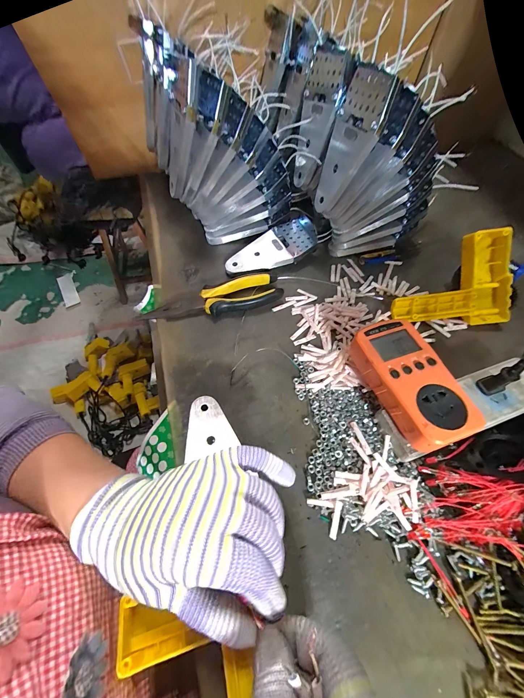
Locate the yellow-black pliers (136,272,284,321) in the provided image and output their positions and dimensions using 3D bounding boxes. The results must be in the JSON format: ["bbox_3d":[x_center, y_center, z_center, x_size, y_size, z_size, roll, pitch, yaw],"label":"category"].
[{"bbox_3d":[-0.066,-0.063,0.358,0.181,0.022,0.043,-14,63,-8],"label":"yellow-black pliers"}]

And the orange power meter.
[{"bbox_3d":[0.143,0.027,0.260,0.070,0.030,0.124,-21,64,-12],"label":"orange power meter"}]

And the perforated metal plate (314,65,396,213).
[{"bbox_3d":[0.098,-0.228,0.309,0.009,0.130,0.068,-12,44,-31],"label":"perforated metal plate"}]

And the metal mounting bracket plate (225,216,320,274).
[{"bbox_3d":[0.014,-0.152,0.407,0.144,0.022,0.069,-21,64,-12],"label":"metal mounting bracket plate"}]

